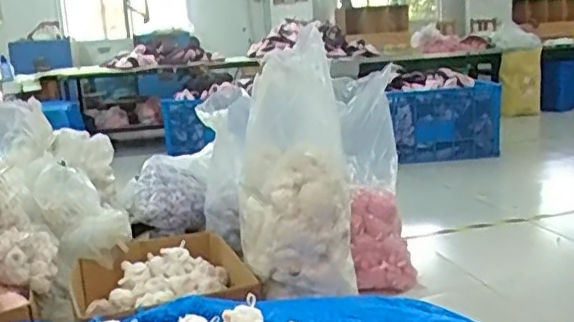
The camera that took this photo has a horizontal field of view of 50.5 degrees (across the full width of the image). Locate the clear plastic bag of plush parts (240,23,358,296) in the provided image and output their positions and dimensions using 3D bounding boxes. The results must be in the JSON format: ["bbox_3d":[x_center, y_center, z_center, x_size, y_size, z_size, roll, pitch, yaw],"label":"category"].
[{"bbox_3d":[0.012,0.032,1.767,0.323,0.670,0.275,-4,11,-4],"label":"clear plastic bag of plush parts"}]

